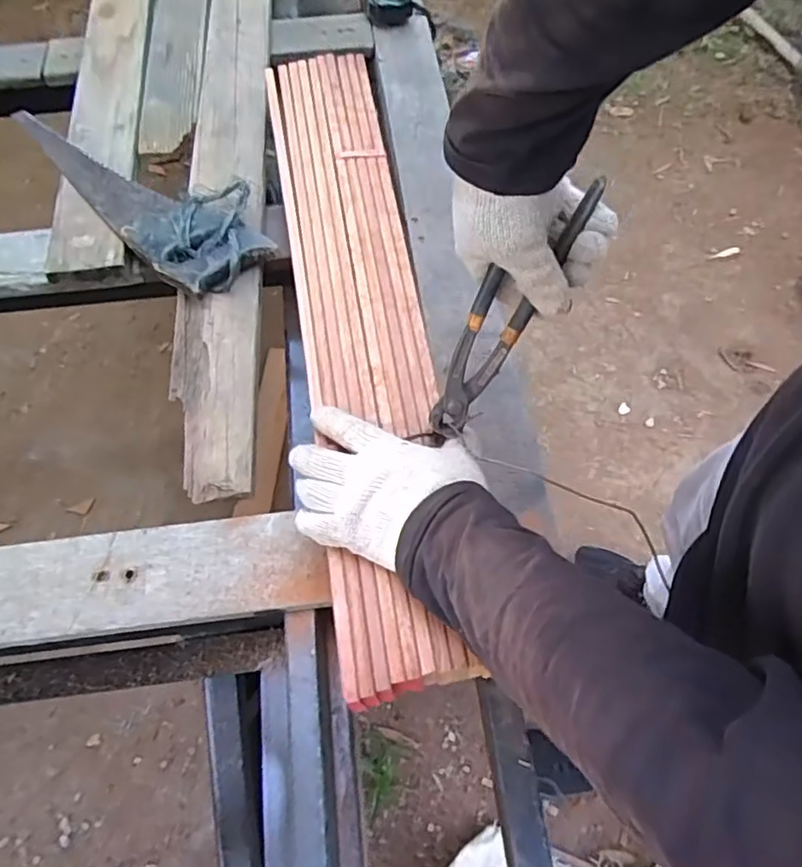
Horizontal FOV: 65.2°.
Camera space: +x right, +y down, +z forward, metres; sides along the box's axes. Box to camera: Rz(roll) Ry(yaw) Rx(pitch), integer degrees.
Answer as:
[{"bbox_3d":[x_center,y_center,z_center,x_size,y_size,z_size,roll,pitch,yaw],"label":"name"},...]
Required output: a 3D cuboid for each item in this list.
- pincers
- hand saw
[{"bbox_3d":[0.079,-0.093,0.483,0.036,0.221,0.036,43,27,26],"label":"pincers"},{"bbox_3d":[-0.321,-0.314,0.758,0.131,0.032,0.438,-39,67,-18],"label":"hand saw"}]

